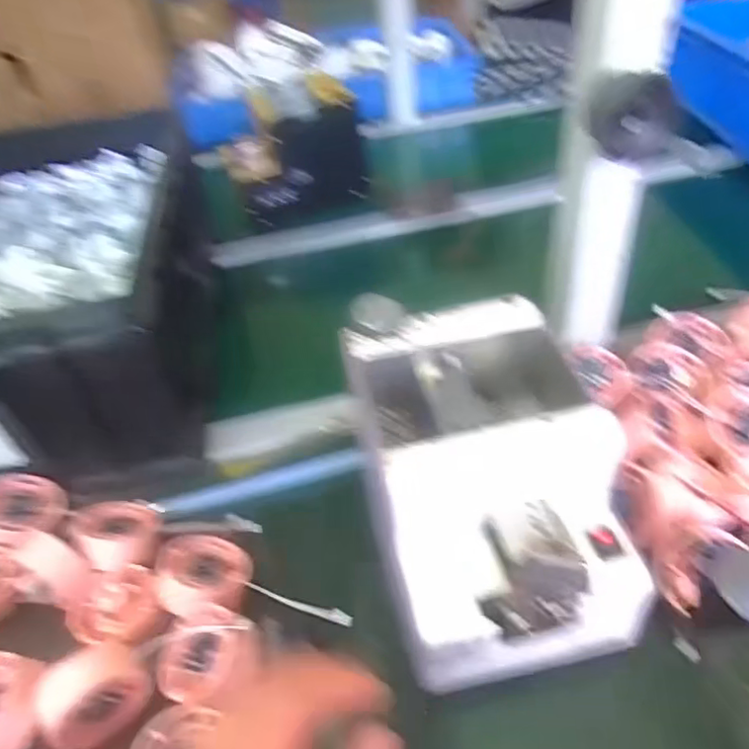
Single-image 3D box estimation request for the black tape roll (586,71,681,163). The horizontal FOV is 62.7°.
[{"bbox_3d":[0.166,-0.165,0.394,0.058,0.053,0.014,3,42,12],"label":"black tape roll"}]

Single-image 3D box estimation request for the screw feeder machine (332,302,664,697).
[{"bbox_3d":[0.062,0.058,0.357,0.129,0.112,0.185,-10,41,-3],"label":"screw feeder machine"}]

